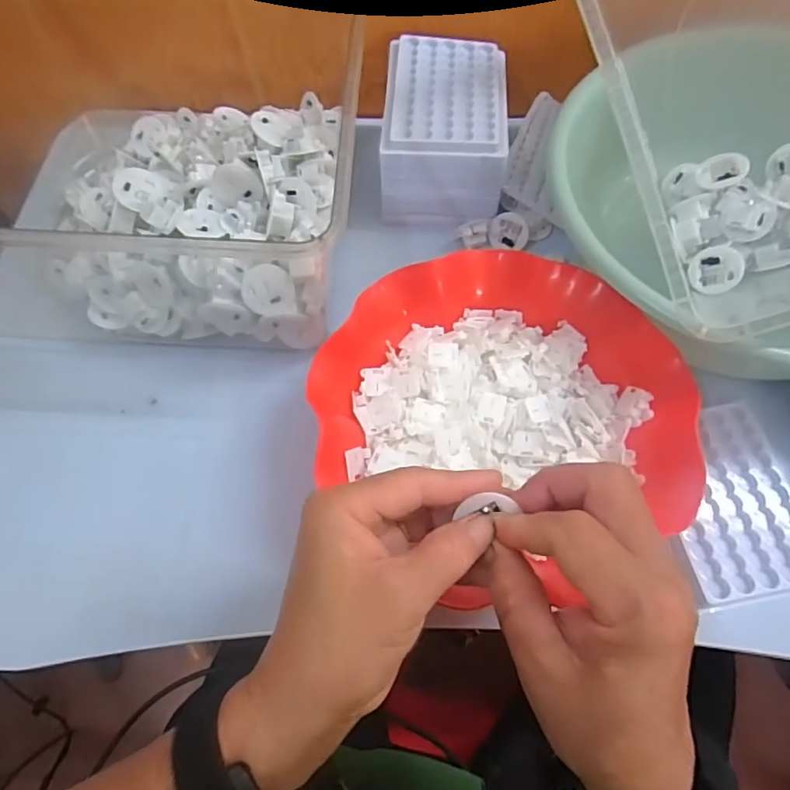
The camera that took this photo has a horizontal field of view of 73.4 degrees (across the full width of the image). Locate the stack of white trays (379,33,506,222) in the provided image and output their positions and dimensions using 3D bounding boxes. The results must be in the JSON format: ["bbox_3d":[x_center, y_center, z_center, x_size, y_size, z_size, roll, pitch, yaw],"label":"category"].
[{"bbox_3d":[0.041,-0.221,0.448,0.097,0.073,0.134,3,64,3],"label":"stack of white trays"}]

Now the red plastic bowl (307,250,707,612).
[{"bbox_3d":[0.063,0.008,0.343,0.218,0.057,0.202,-1,64,1],"label":"red plastic bowl"}]

